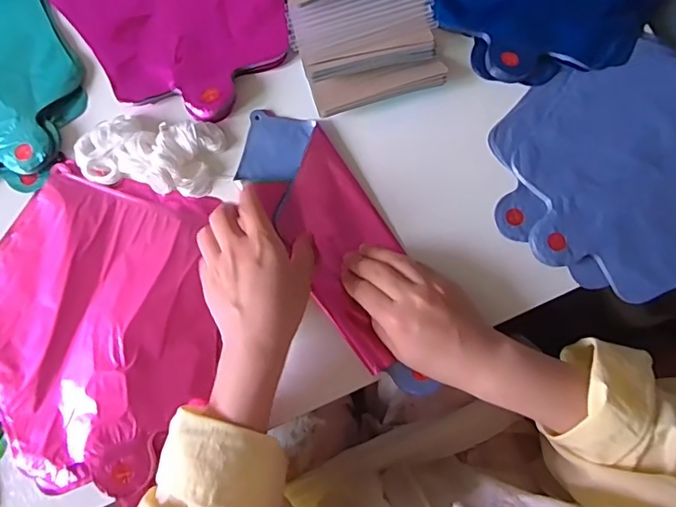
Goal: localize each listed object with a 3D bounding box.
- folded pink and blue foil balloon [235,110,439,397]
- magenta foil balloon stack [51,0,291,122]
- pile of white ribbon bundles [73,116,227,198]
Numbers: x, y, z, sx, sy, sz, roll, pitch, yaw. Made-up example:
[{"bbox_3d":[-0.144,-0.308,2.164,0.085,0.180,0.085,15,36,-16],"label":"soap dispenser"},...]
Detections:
[{"bbox_3d":[-0.001,-0.006,0.433,0.091,0.016,0.270,-25,82,-4],"label":"folded pink and blue foil balloon"},{"bbox_3d":[-0.150,-0.244,0.465,0.221,0.022,0.220,15,79,4],"label":"magenta foil balloon stack"},{"bbox_3d":[-0.166,-0.088,0.433,0.124,0.023,0.063,5,79,2],"label":"pile of white ribbon bundles"}]

